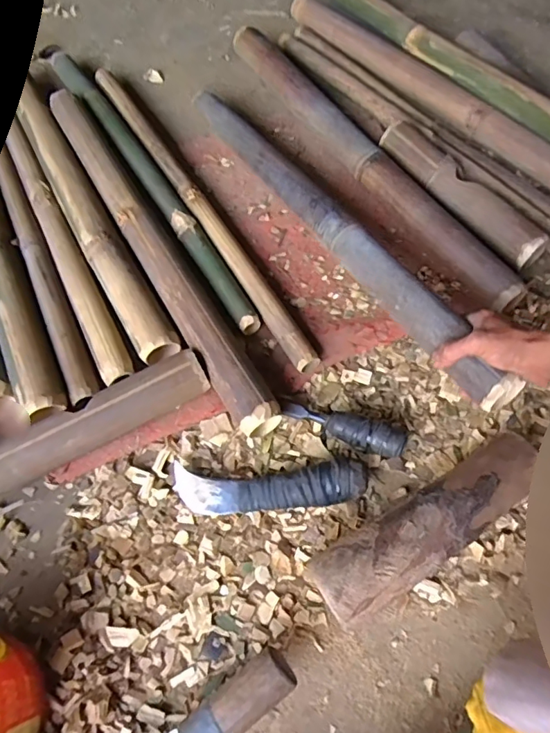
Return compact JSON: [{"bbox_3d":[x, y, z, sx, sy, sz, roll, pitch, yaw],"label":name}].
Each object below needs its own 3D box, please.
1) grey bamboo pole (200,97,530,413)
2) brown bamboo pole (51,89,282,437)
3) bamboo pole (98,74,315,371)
[{"bbox_3d":[0.057,-0.189,0.643,0.051,0.044,0.630,-31,61,-12],"label":"grey bamboo pole"},{"bbox_3d":[-0.172,-0.177,0.686,0.059,0.061,0.647,-29,67,-12],"label":"brown bamboo pole"},{"bbox_3d":[-0.120,-0.240,0.719,0.031,0.034,0.629,-29,67,-12],"label":"bamboo pole"}]

